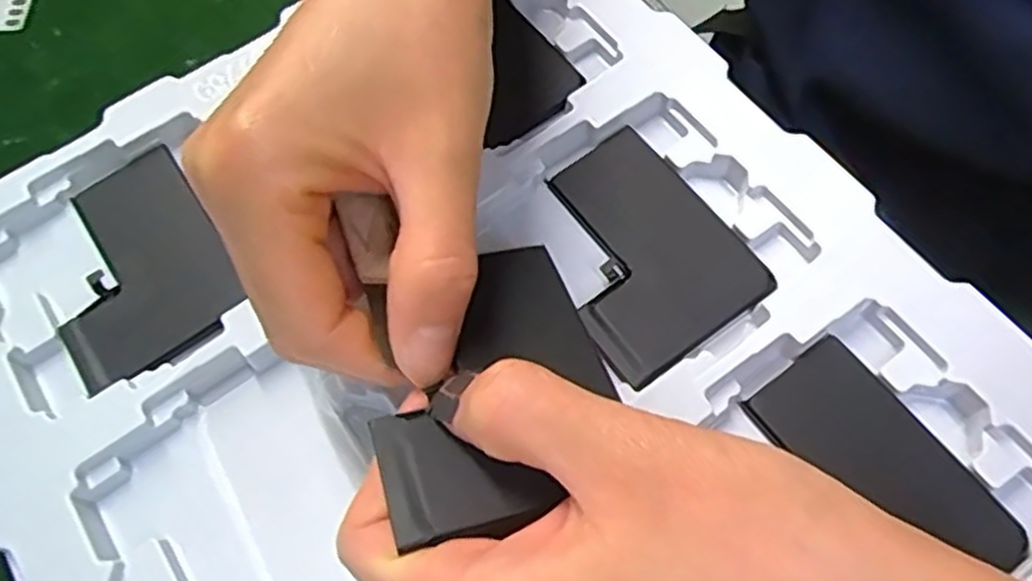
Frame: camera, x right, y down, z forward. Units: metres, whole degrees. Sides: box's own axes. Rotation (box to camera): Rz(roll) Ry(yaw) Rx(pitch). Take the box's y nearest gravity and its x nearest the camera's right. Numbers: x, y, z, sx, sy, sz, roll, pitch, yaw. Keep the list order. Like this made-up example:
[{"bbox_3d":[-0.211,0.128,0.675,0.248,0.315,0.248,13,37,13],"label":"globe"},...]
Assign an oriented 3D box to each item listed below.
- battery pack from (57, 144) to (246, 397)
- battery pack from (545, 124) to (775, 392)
[{"bbox_3d":[-0.134,-0.009,0.267,0.057,0.009,0.081,-29,67,-12],"label":"battery pack"},{"bbox_3d":[0.039,-0.015,0.256,0.058,0.004,0.079,-30,67,-12],"label":"battery pack"}]

